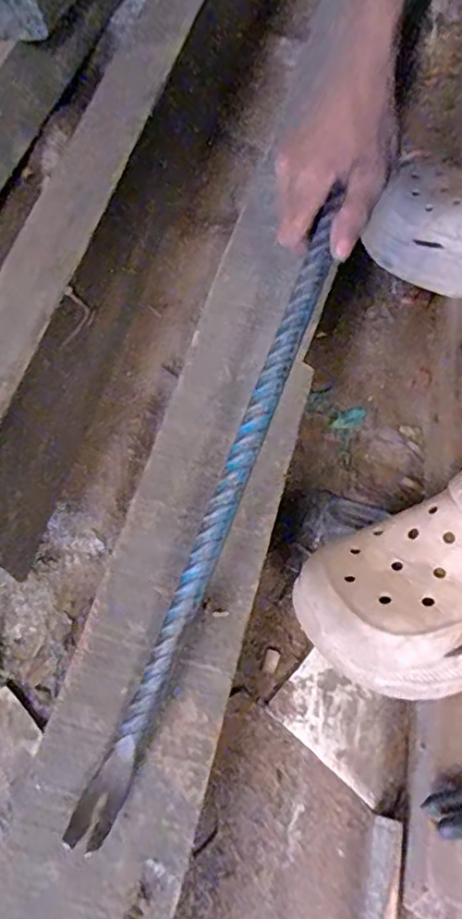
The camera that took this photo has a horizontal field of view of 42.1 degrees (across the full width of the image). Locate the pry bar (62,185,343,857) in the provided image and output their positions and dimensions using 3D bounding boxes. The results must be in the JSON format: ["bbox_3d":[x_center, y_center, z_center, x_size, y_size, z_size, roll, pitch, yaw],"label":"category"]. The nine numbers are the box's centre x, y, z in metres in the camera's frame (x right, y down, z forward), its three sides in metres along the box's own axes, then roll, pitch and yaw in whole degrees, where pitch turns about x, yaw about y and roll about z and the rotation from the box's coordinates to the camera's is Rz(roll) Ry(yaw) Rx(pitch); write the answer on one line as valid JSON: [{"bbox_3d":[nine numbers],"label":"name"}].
[{"bbox_3d":[-0.008,0.031,0.390,0.021,0.021,0.425,21,84,7],"label":"pry bar"}]

